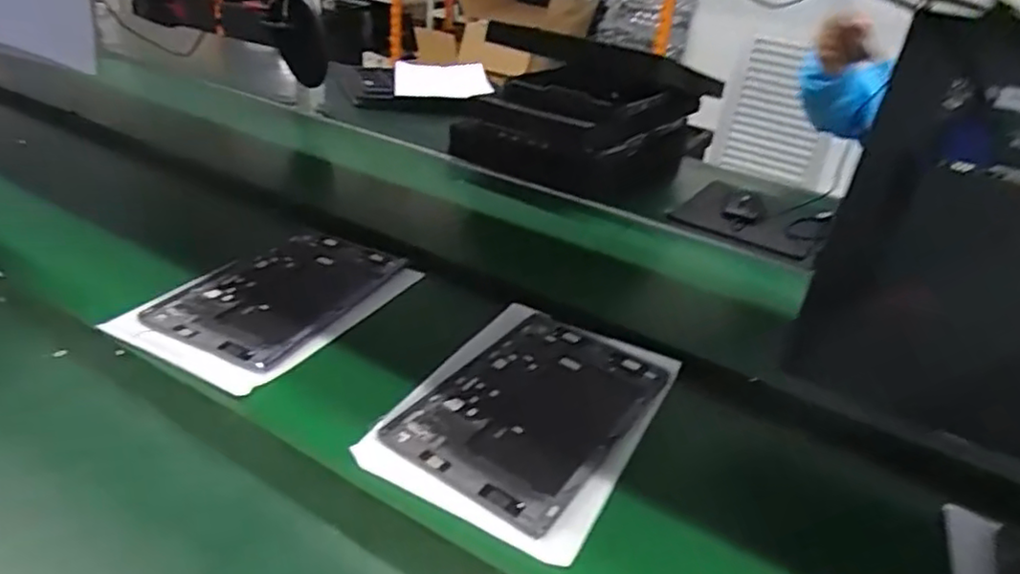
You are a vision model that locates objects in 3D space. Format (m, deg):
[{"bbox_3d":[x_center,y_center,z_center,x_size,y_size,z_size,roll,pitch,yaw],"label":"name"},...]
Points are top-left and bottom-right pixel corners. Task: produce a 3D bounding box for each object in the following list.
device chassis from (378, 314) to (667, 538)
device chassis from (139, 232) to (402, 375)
[{"bbox_3d":[0.028,0.108,0.615,0.167,0.010,0.252,21,35,27],"label":"device chassis"},{"bbox_3d":[-0.254,0.001,0.750,0.170,0.008,0.250,16,33,20],"label":"device chassis"}]

